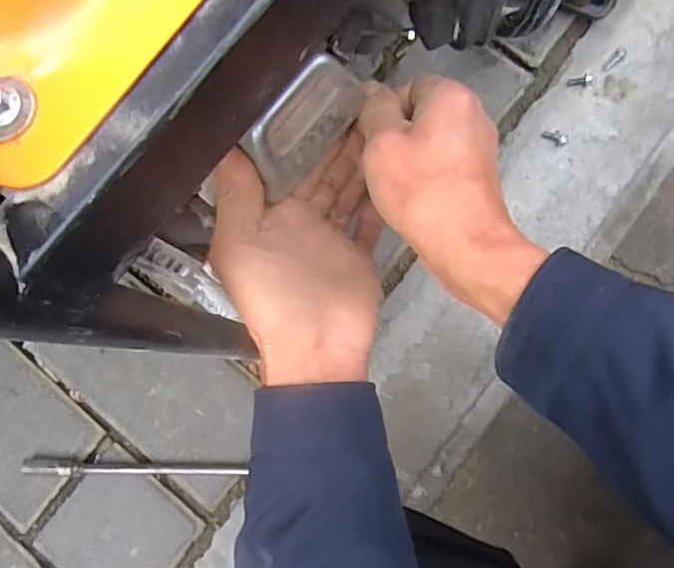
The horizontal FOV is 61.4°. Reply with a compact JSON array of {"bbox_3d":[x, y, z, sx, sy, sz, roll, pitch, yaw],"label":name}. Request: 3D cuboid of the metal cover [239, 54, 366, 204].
[{"bbox_3d":[-0.017,-0.083,0.294,0.021,0.059,0.071,41,88,9],"label":"metal cover"}]

